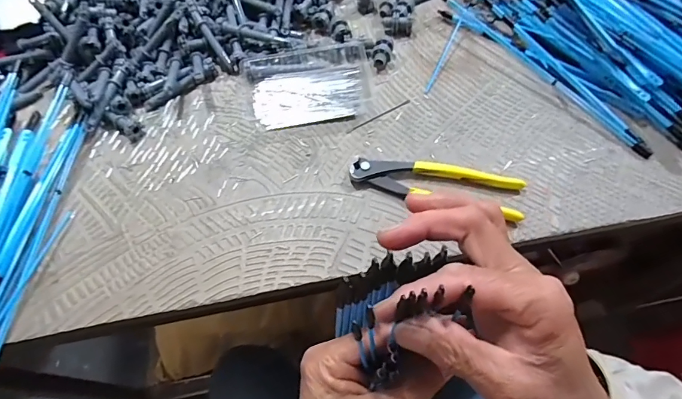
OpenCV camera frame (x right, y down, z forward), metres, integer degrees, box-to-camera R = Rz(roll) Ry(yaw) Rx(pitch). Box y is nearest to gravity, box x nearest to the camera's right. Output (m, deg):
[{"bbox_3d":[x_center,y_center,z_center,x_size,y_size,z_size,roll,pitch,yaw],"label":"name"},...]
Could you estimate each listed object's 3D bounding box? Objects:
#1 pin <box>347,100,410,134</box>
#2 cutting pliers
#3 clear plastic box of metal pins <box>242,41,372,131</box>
[{"bbox_3d":[0.043,-0.095,0.457,0.084,0.004,0.005,-29,63,-12],"label":"pin"},{"bbox_3d":[0.093,-0.017,0.399,0.166,0.016,0.046,13,62,11],"label":"cutting pliers"},{"bbox_3d":[-0.037,-0.137,0.477,0.142,0.022,0.104,-7,60,0],"label":"clear plastic box of metal pins"}]

